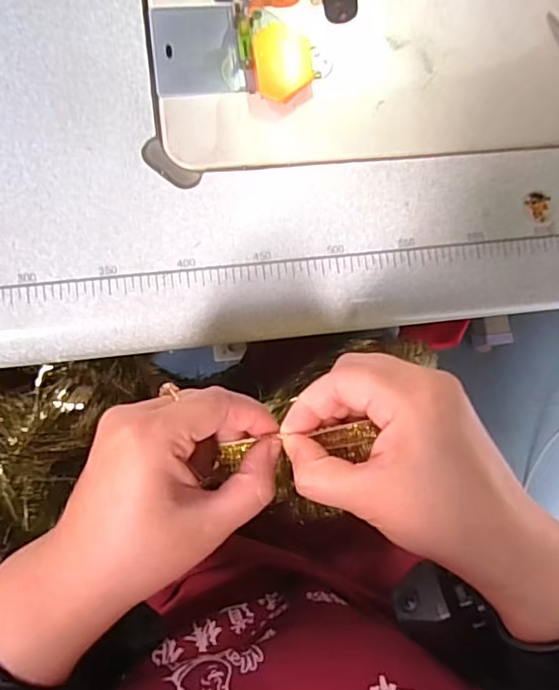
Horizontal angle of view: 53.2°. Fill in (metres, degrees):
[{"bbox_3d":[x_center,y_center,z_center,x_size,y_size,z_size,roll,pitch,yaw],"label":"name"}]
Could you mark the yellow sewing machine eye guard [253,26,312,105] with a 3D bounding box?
[{"bbox_3d":[0.004,-0.197,0.391,0.042,0.013,0.046,-7,84,-7],"label":"yellow sewing machine eye guard"}]

